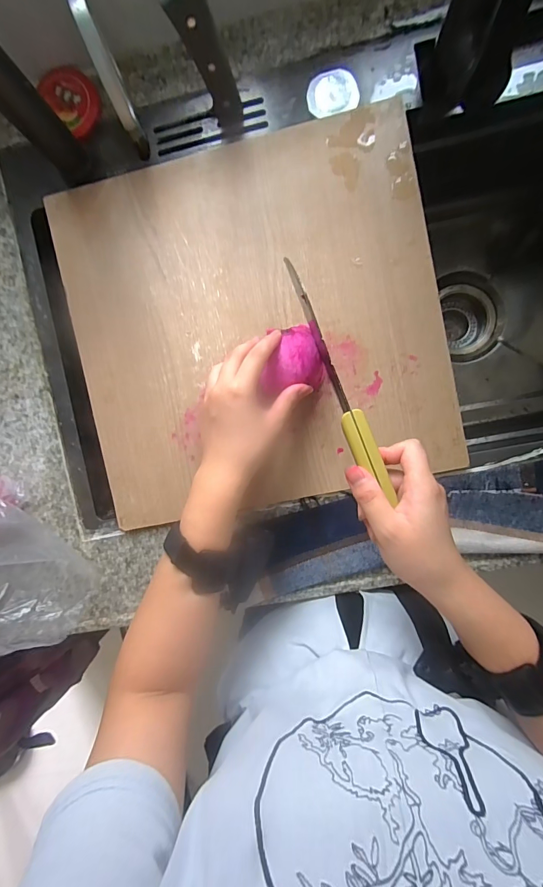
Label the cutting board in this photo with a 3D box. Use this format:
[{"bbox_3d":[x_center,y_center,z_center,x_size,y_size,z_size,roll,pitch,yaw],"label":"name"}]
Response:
[{"bbox_3d":[-0.020,-0.123,0.407,0.383,0.013,0.372,-12,92,6],"label":"cutting board"}]

